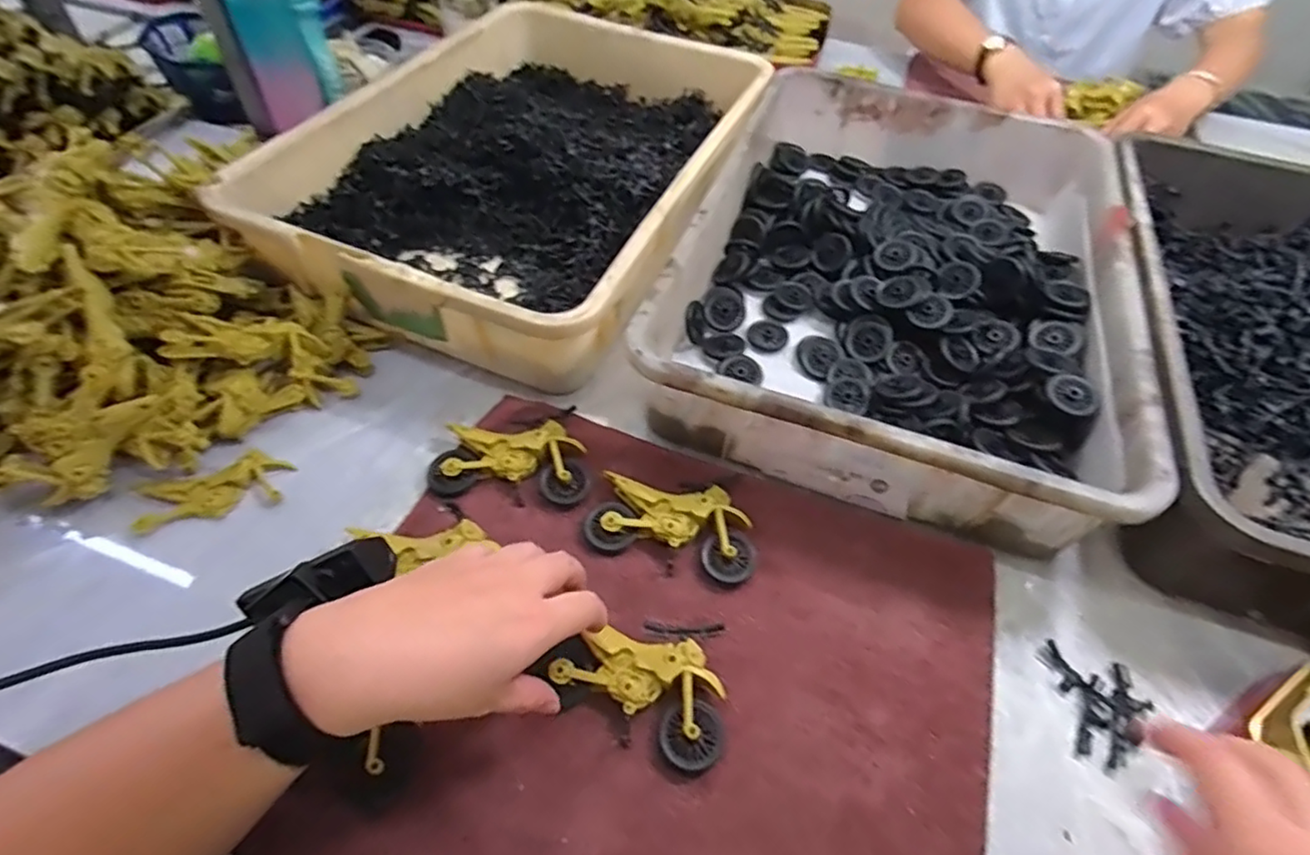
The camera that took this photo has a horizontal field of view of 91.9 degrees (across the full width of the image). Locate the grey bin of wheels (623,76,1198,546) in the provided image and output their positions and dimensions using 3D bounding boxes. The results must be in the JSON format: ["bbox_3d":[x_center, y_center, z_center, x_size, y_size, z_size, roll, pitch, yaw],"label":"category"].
[{"bbox_3d":[0.226,-0.153,0.585,0.351,0.090,0.509,18,53,10],"label":"grey bin of wheels"}]

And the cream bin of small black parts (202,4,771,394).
[{"bbox_3d":[-0.118,-0.275,0.659,0.355,0.089,0.515,21,54,13],"label":"cream bin of small black parts"}]

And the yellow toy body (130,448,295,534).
[{"bbox_3d":[-0.317,0.046,0.458,0.095,0.013,0.043,-14,54,-14],"label":"yellow toy body"}]

